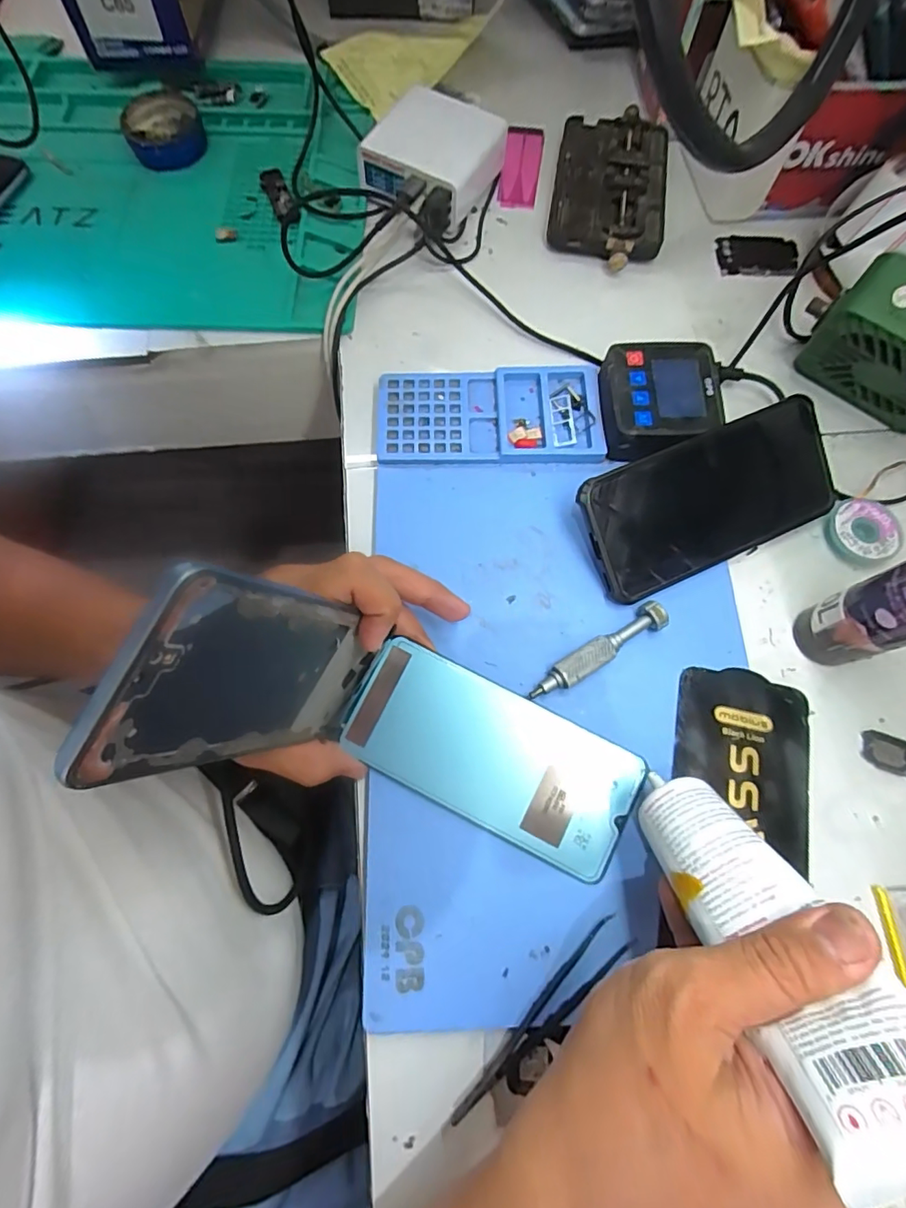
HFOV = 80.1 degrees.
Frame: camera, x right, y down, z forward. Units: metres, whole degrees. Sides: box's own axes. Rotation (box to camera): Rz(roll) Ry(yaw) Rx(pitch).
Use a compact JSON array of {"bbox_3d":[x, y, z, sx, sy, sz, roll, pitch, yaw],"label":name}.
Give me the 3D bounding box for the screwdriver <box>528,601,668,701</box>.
[{"bbox_3d":[0.084,0.029,0.309,0.090,0.017,0.017,-32,76,-12],"label":"screwdriver"}]

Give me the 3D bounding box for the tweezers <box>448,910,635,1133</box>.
[{"bbox_3d":[0.042,0.195,0.256,0.110,0.008,0.017,-39,77,-14],"label":"tweezers"}]

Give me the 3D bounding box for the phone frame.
[{"bbox_3d":[-0.071,0.030,0.216,0.004,0.155,0.072,31,92,17],"label":"phone frame"}]

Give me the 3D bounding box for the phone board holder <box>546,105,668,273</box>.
[{"bbox_3d":[0.127,-0.339,0.440,0.088,0.025,0.171,11,71,1],"label":"phone board holder"}]

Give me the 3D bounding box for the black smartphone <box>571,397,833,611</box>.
[{"bbox_3d":[0.161,-0.065,0.331,0.167,0.007,0.079,-23,101,-9],"label":"black smartphone"}]

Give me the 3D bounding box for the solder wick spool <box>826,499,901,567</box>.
[{"bbox_3d":[0.266,-0.045,0.350,0.042,0.013,0.044,1,72,-2],"label":"solder wick spool"}]

